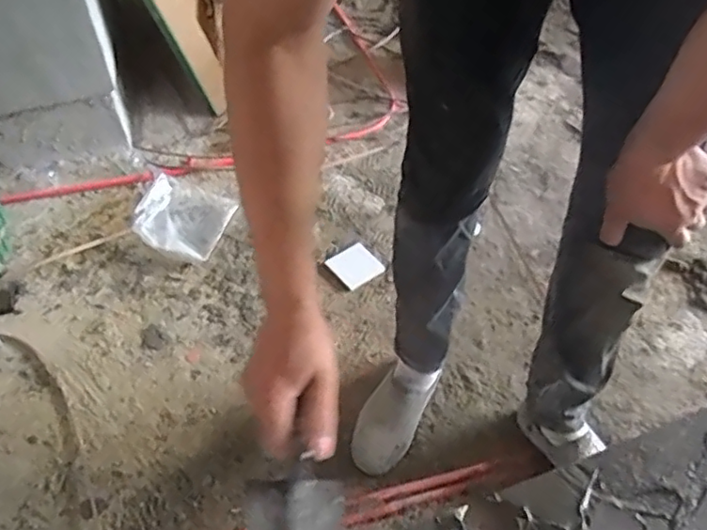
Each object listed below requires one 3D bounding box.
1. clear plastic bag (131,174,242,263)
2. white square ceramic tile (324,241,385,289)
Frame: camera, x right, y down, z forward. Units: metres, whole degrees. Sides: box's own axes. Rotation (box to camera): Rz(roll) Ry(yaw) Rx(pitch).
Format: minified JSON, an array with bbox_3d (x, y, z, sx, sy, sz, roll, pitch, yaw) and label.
[{"bbox_3d":[-0.411,-0.118,1.459,0.224,0.047,0.225,13,50,10],"label":"clear plastic bag"},{"bbox_3d":[0.002,-0.001,1.406,0.100,0.009,0.119,-28,45,-20],"label":"white square ceramic tile"}]

